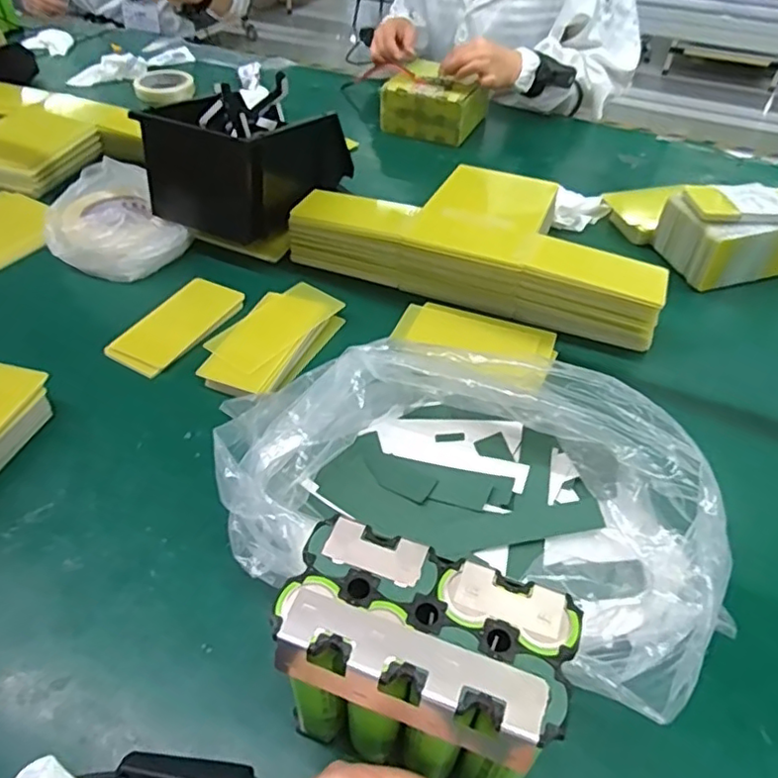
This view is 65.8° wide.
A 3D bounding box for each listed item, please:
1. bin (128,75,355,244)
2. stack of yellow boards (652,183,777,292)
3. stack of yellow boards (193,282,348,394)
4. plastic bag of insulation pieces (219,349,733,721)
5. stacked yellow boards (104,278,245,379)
[{"bbox_3d":[-0.166,-0.290,0.755,0.161,0.139,0.222,18,47,15],"label":"bin"},{"bbox_3d":[0.416,-0.189,0.728,0.147,0.086,0.100,-9,46,-11],"label":"stack of yellow boards"},{"bbox_3d":[-0.121,-0.051,0.624,0.094,0.030,0.163,17,47,15],"label":"stack of yellow boards"},{"bbox_3d":[0.049,0.071,0.426,0.323,0.122,0.205,18,47,16],"label":"plastic bag of insulation pieces"},{"bbox_3d":[-0.227,-0.070,0.648,0.078,0.010,0.147,21,48,19],"label":"stacked yellow boards"}]

